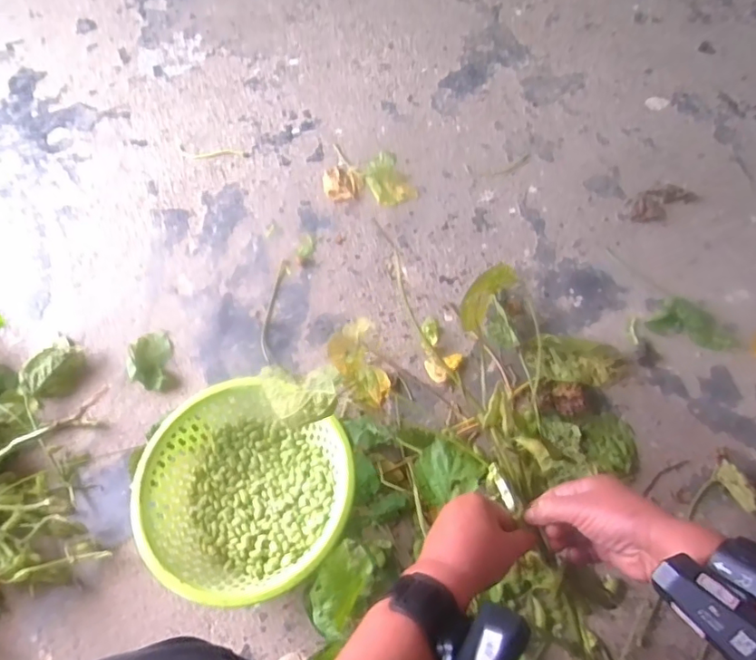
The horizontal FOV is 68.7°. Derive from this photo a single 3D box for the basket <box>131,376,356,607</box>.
[{"bbox_3d":[-0.170,0.220,0.745,0.276,0.100,0.270,-2,61,3],"label":"basket"}]

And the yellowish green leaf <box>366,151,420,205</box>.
[{"bbox_3d":[0.016,-0.293,1.059,0.078,0.018,0.129,-22,62,-8],"label":"yellowish green leaf"}]

